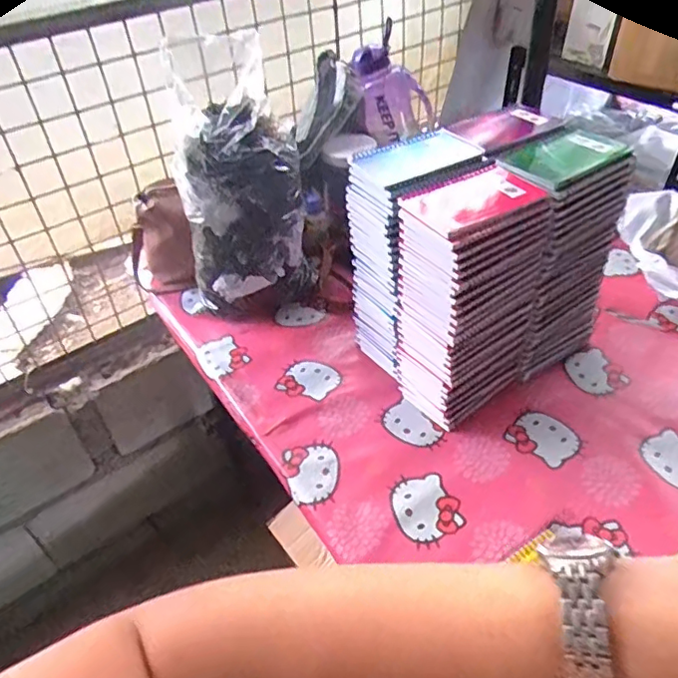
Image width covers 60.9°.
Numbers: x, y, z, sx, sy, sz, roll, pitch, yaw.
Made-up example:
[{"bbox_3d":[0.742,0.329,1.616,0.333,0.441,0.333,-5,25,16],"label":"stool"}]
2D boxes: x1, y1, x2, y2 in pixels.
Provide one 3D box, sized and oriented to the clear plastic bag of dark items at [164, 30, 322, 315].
[{"bbox_3d":[-0.142,-0.196,0.856,0.179,0.343,0.129,-17,44,-13],"label":"clear plastic bag of dark items"}]

